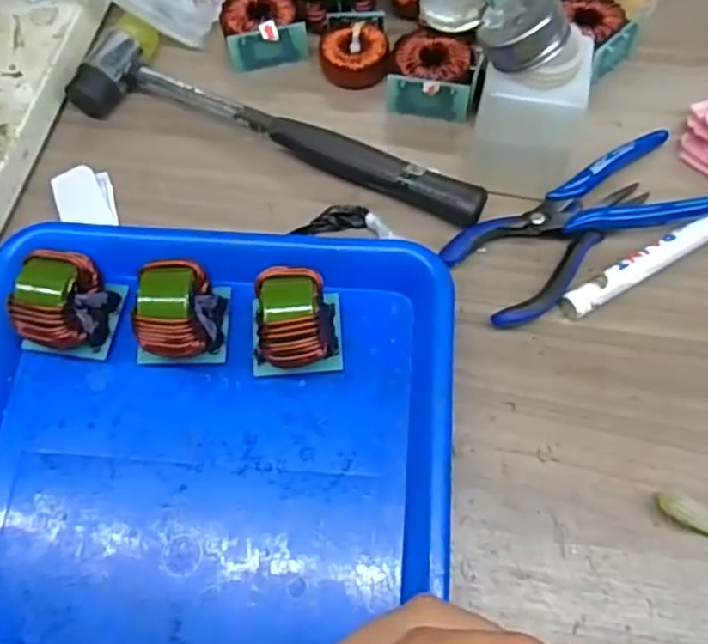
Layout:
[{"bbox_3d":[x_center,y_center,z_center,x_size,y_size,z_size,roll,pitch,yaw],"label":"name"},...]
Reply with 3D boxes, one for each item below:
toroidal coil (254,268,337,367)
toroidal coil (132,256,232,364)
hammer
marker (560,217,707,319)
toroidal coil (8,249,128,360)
[{"bbox_3d":[-0.028,0.001,0.349,0.037,0.046,0.045,-3,66,1],"label":"toroidal coil"},{"bbox_3d":[-0.091,-0.004,0.354,0.043,0.048,0.043,1,66,3],"label":"toroidal coil"},{"bbox_3d":[-0.043,-0.124,0.419,0.261,0.030,0.065,20,68,10],"label":"hammer"},{"bbox_3d":[0.175,-0.039,0.380,0.136,0.015,0.016,-29,68,-10],"label":"marker"},{"bbox_3d":[-0.151,-0.008,0.358,0.042,0.050,0.044,10,67,6],"label":"toroidal coil"}]

